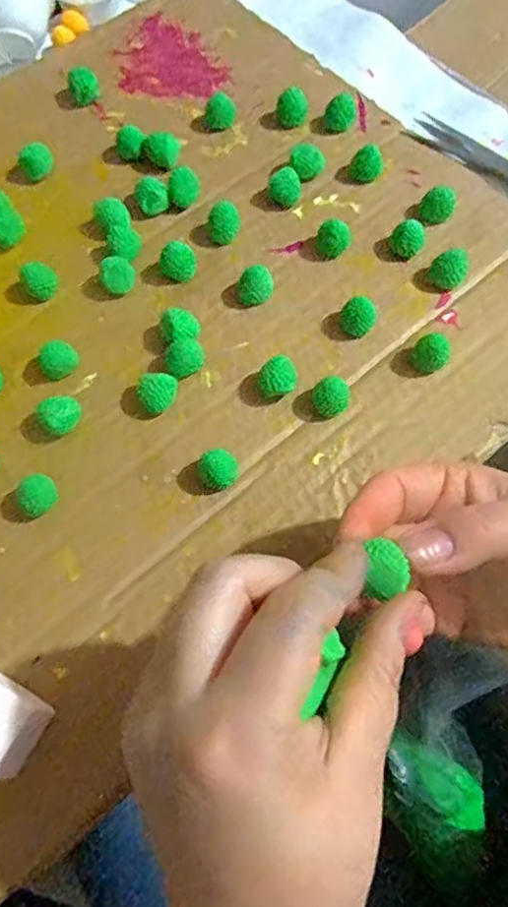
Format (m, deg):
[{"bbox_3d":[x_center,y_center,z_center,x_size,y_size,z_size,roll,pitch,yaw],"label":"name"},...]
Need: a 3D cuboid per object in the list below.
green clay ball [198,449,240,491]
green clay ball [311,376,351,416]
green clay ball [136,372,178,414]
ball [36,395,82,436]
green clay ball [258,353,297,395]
[{"bbox_3d":[-0.017,0.009,0.292,0.019,0.017,0.017,-4,66,-2],"label":"green clay ball"},{"bbox_3d":[0.039,-0.027,0.305,0.018,0.021,0.015,14,67,6],"label":"green clay ball"},{"bbox_3d":[-0.048,-0.030,0.309,0.020,0.017,0.019,0,66,0],"label":"green clay ball"},{"bbox_3d":[-0.097,-0.019,0.304,0.019,0.017,0.017,-37,71,-15],"label":"ball"},{"bbox_3d":[0.012,-0.037,0.311,0.019,0.018,0.020,0,66,0],"label":"green clay ball"}]

